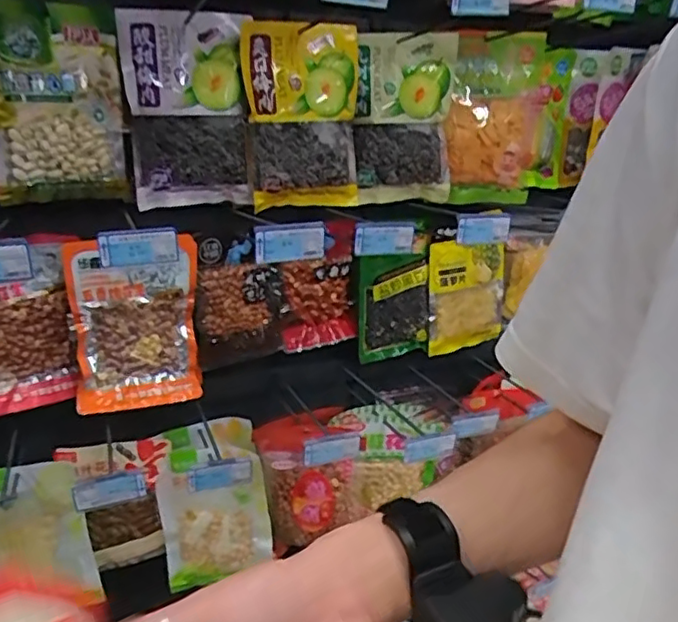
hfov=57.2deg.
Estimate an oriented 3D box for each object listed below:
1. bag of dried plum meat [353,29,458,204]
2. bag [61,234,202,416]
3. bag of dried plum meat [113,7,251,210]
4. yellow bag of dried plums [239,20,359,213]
[{"bbox_3d":[0.106,-0.313,1.015,0.163,0.256,0.027,-5,19,-14],"label":"bag of dried plum meat"},{"bbox_3d":[-0.290,0.020,0.896,0.172,0.238,0.032,-7,17,-24],"label":"bag"},{"bbox_3d":[-0.213,-0.281,0.882,0.166,0.258,0.026,-8,22,-18],"label":"bag of dried plum meat"},{"bbox_3d":[-0.052,-0.288,0.936,0.179,0.263,0.024,-9,23,-21],"label":"yellow bag of dried plums"}]

